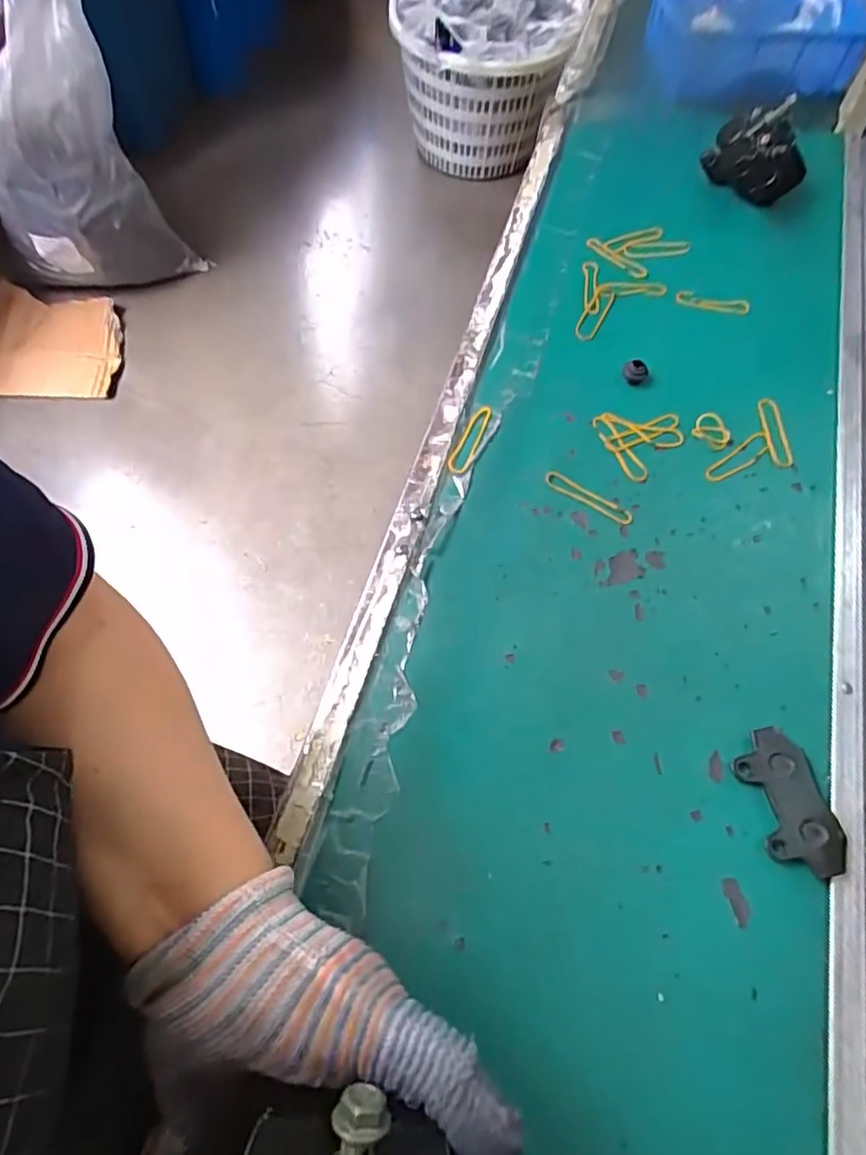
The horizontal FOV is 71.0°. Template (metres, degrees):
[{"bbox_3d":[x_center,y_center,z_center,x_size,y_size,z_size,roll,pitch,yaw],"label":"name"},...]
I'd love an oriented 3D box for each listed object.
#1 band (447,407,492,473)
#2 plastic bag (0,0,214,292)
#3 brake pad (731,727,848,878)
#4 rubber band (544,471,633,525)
[{"bbox_3d":[0.027,-0.097,0.425,0.015,0.004,0.062,22,65,9],"label":"band"},{"bbox_3d":[-0.742,-0.885,1.238,0.382,0.608,0.245,-33,69,-17],"label":"plastic bag"},{"bbox_3d":[0.188,0.119,0.323,0.036,0.010,0.073,-11,64,-8],"label":"brake pad"},{"bbox_3d":[0.104,-0.054,0.406,0.062,0.005,0.012,30,66,12],"label":"rubber band"}]

